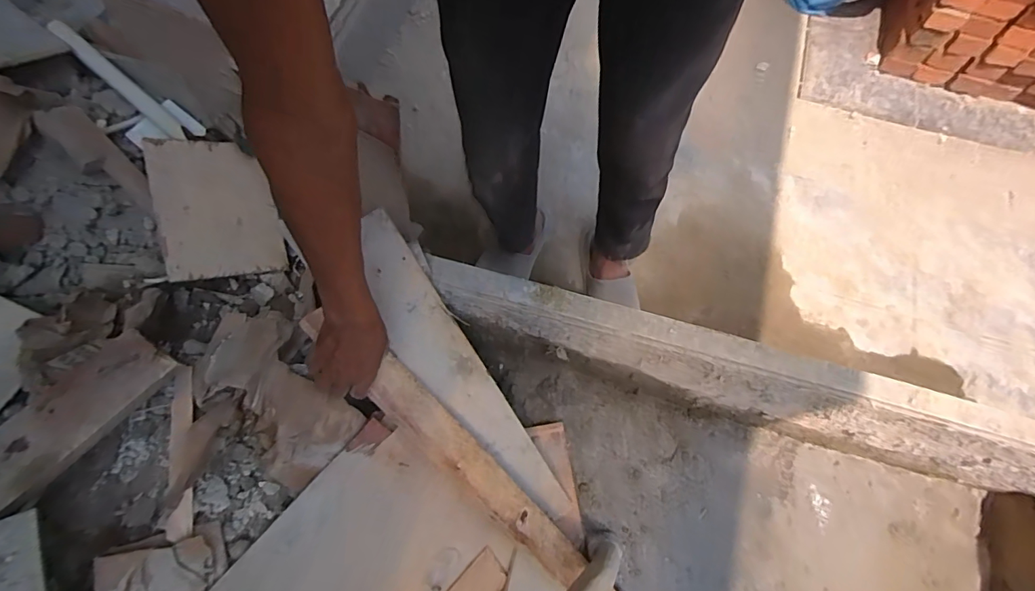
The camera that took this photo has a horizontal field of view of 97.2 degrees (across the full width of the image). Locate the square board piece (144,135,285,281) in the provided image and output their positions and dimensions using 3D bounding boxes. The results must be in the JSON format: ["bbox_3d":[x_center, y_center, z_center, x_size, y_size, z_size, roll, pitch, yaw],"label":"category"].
[{"bbox_3d":[-0.431,-0.126,0.657,0.145,0.008,0.197,-12,89,-40],"label":"square board piece"}]

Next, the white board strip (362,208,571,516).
[{"bbox_3d":[-0.077,0.141,0.688,0.094,0.021,0.557,-36,110,-13],"label":"white board strip"}]

